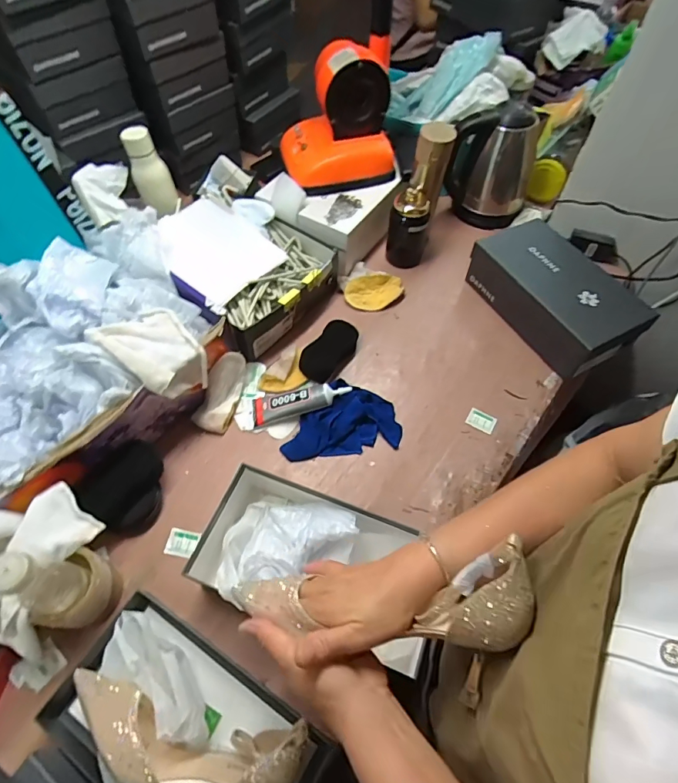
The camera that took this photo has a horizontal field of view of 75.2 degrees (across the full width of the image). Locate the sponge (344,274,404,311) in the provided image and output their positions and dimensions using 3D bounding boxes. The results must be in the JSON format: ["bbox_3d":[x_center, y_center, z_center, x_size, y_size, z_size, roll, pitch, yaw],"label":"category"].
[{"bbox_3d":[0.074,-0.203,0.881,0.117,0.028,0.065,-8,59,-6],"label":"sponge"}]

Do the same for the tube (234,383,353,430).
[{"bbox_3d":[-0.080,0.017,0.736,0.192,0.025,0.055,-15,59,10],"label":"tube"}]

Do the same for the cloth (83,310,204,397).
[{"bbox_3d":[-0.265,-0.061,0.646,0.132,0.076,0.107,32,63,17],"label":"cloth"}]

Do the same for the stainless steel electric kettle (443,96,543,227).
[{"bbox_3d":[0.340,-0.507,0.970,0.181,0.226,0.171,16,60,8],"label":"stainless steel electric kettle"}]

